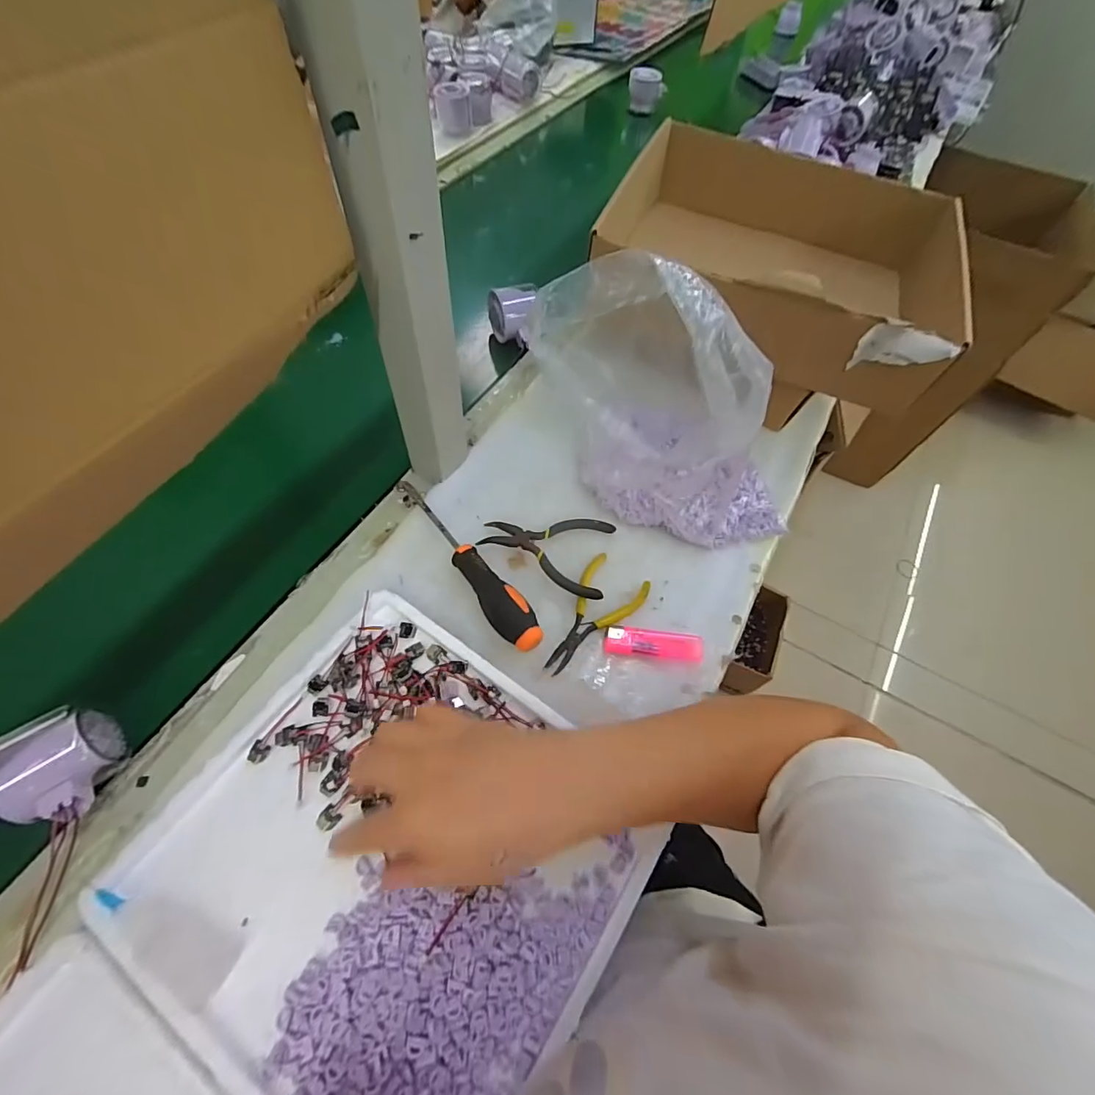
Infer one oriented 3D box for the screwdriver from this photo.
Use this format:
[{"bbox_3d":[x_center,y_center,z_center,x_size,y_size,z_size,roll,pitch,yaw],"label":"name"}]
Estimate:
[{"bbox_3d":[-0.076,0.010,0.419,0.029,0.024,0.207,-36,69,-21],"label":"screwdriver"}]

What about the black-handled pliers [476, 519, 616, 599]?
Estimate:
[{"bbox_3d":[-0.001,-0.002,0.436,0.113,0.011,0.078,15,60,4],"label":"black-handled pliers"}]

